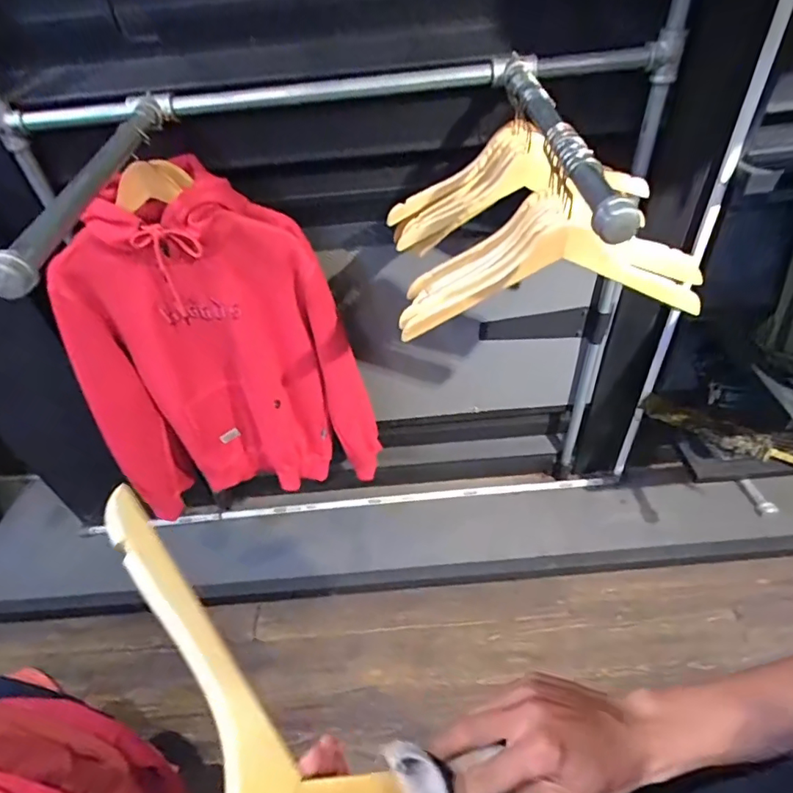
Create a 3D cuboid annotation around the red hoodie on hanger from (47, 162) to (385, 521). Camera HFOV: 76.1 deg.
[{"bbox_3d":[-0.372,-0.063,1.101,0.597,0.733,0.178,-9,45,-3],"label":"red hoodie on hanger"}]

